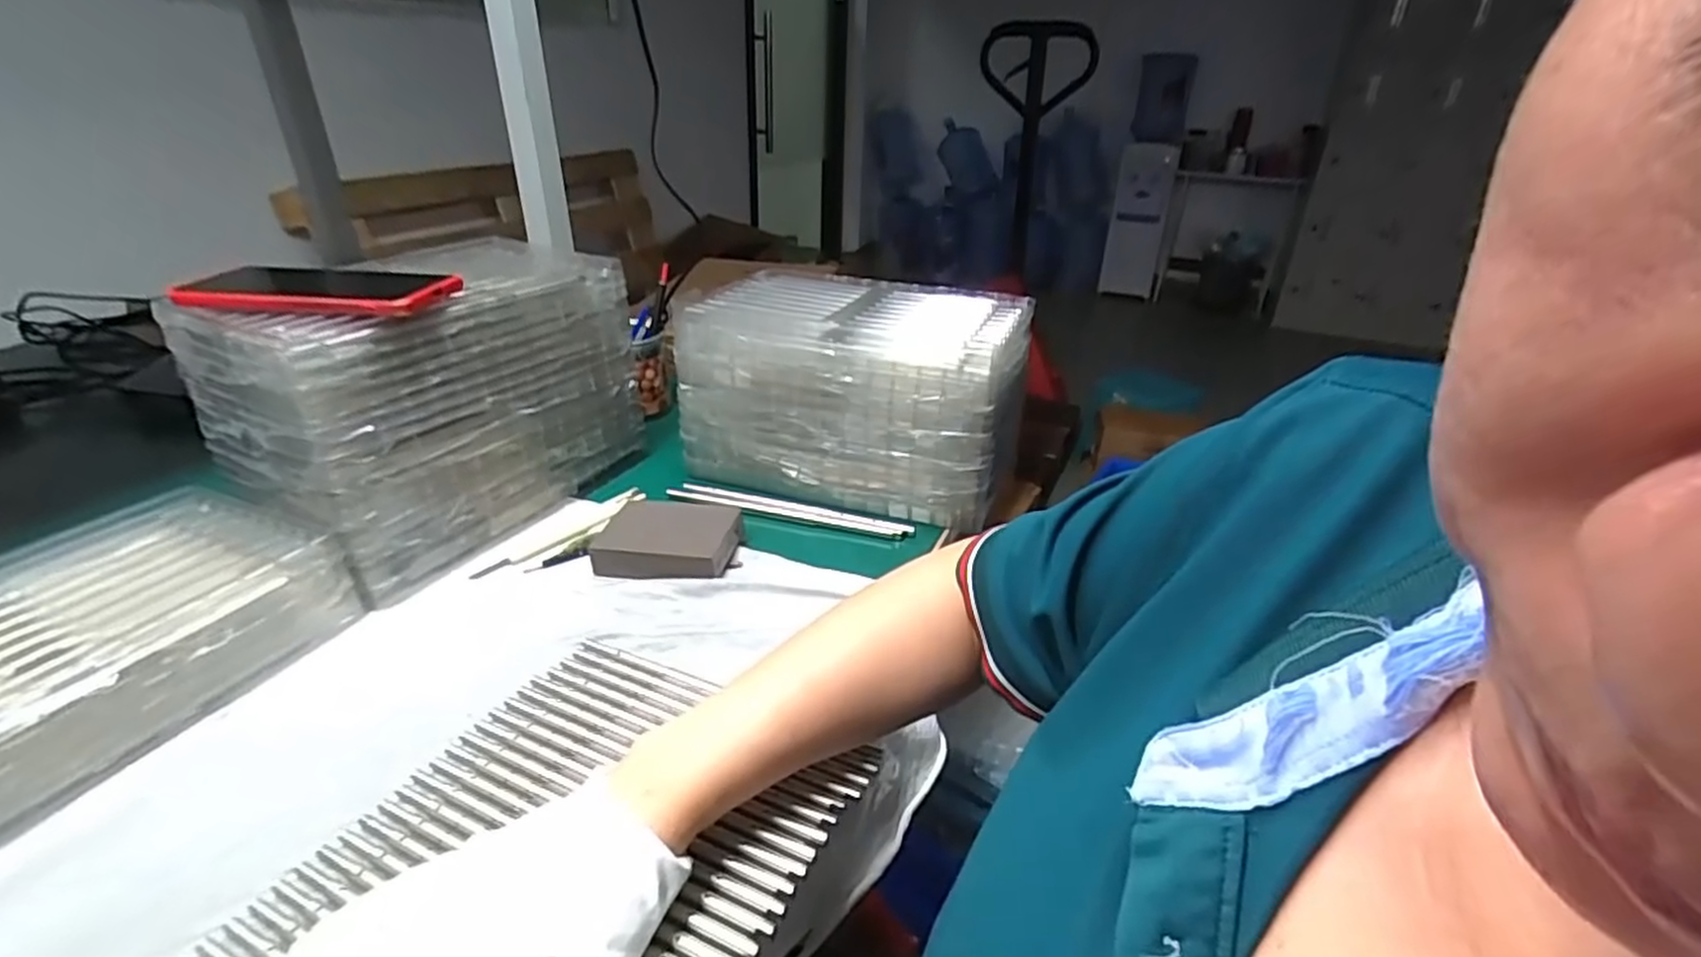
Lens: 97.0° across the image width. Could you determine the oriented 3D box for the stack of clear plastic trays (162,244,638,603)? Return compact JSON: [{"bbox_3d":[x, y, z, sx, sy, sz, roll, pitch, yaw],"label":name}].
[{"bbox_3d":[-0.332,-0.066,0.623,0.162,0.197,0.288,16,32,24],"label":"stack of clear plastic trays"}]

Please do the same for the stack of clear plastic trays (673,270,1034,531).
[{"bbox_3d":[0.008,-0.084,0.701,0.284,0.157,0.179,12,30,17],"label":"stack of clear plastic trays"}]

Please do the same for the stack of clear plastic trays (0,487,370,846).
[{"bbox_3d":[-0.473,0.105,0.430,0.182,0.061,0.275,15,31,21],"label":"stack of clear plastic trays"}]

